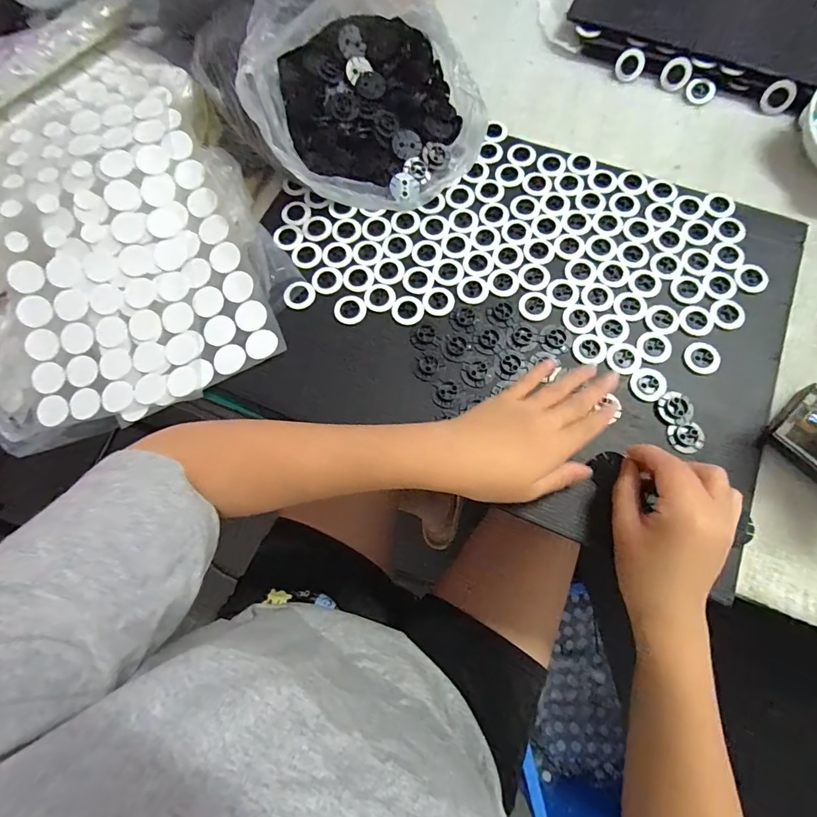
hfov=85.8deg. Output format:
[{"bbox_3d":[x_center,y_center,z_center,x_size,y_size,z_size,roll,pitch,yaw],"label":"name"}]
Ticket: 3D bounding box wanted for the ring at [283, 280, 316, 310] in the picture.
[{"bbox_3d":[-0.099,-0.103,0.398,0.029,0.007,0.024,-39,77,-12],"label":"ring"}]

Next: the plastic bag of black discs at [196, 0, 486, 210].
[{"bbox_3d":[-0.065,-0.297,0.390,0.212,0.135,0.213,-24,74,-8],"label":"plastic bag of black discs"}]

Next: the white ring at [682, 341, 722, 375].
[{"bbox_3d":[0.250,-0.043,0.373,0.030,0.005,0.028,0,72,0],"label":"white ring"}]

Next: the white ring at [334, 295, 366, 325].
[{"bbox_3d":[-0.053,-0.090,0.394,0.027,0.004,0.028,0,72,0],"label":"white ring"}]

